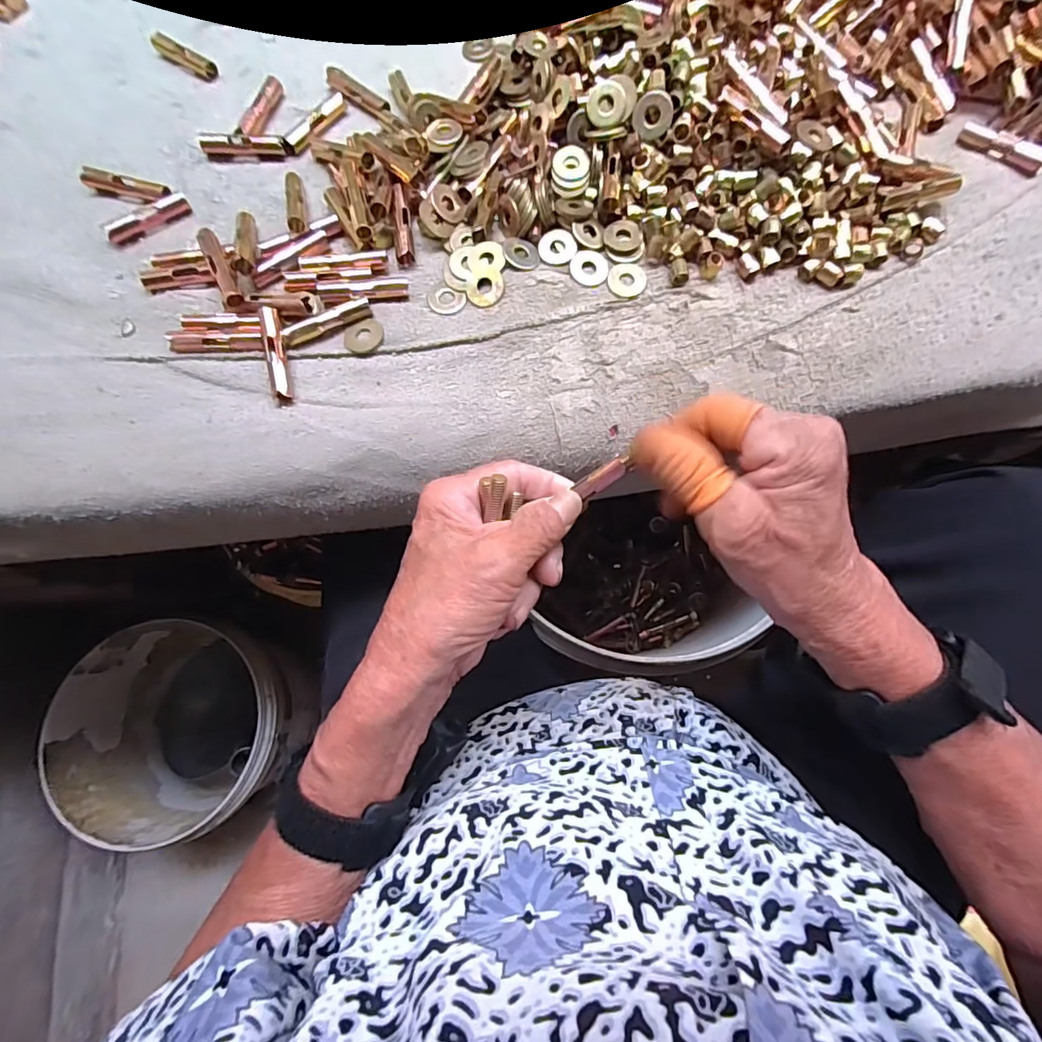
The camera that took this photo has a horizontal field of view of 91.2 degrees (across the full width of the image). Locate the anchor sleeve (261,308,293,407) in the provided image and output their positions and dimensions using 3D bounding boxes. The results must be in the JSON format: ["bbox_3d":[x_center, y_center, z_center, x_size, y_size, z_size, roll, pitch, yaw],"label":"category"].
[{"bbox_3d":[-0.127,-0.086,0.265,0.007,0.010,0.051,-10,89,-1],"label":"anchor sleeve"}]

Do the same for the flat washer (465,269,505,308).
[{"bbox_3d":[-0.020,-0.129,0.283,0.022,0.004,0.020,4,94,11],"label":"flat washer"}]

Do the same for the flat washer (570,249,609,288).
[{"bbox_3d":[0.038,-0.142,0.286,0.021,0.004,0.023,-1,77,3],"label":"flat washer"}]

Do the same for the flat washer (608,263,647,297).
[{"bbox_3d":[0.060,-0.135,0.284,0.021,0.004,0.021,-1,77,3],"label":"flat washer"}]

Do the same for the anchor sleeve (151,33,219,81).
[{"bbox_3d":[-0.218,-0.299,0.329,0.047,0.007,0.013,28,80,8],"label":"anchor sleeve"}]

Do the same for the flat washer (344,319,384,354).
[{"bbox_3d":[-0.085,-0.100,0.276,0.021,0.004,0.019,-23,77,-2],"label":"flat washer"}]

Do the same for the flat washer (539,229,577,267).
[{"bbox_3d":[0.021,-0.156,0.290,0.021,0.005,0.021,-1,77,3],"label":"flat washer"}]

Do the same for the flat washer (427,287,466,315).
[{"bbox_3d":[-0.042,-0.123,0.285,0.022,0.004,0.016,23,80,8],"label":"flat washer"}]

